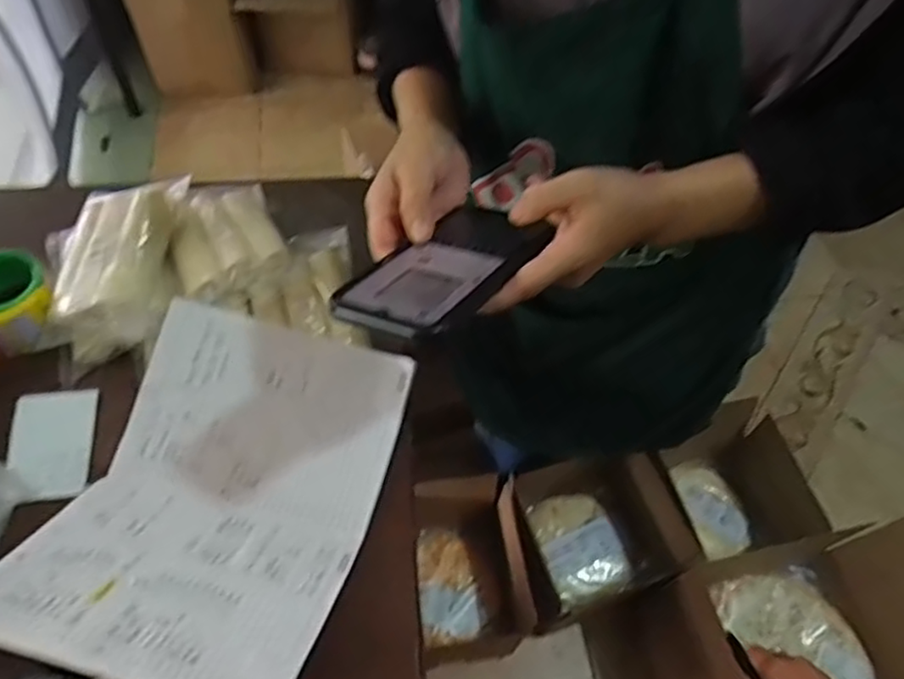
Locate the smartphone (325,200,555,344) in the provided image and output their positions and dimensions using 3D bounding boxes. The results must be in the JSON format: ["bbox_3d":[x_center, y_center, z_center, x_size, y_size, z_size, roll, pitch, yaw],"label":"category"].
[{"bbox_3d":[-0.005,-0.046,0.432,0.080,0.012,0.140,28,50,32],"label":"smartphone"}]

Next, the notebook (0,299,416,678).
[{"bbox_3d":[-0.193,0.119,0.568,0.242,0.095,0.314,15,57,7],"label":"notebook"}]

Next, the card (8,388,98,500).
[{"bbox_3d":[-0.376,0.097,0.629,0.072,0.009,0.109,-6,58,-9],"label":"card"}]

